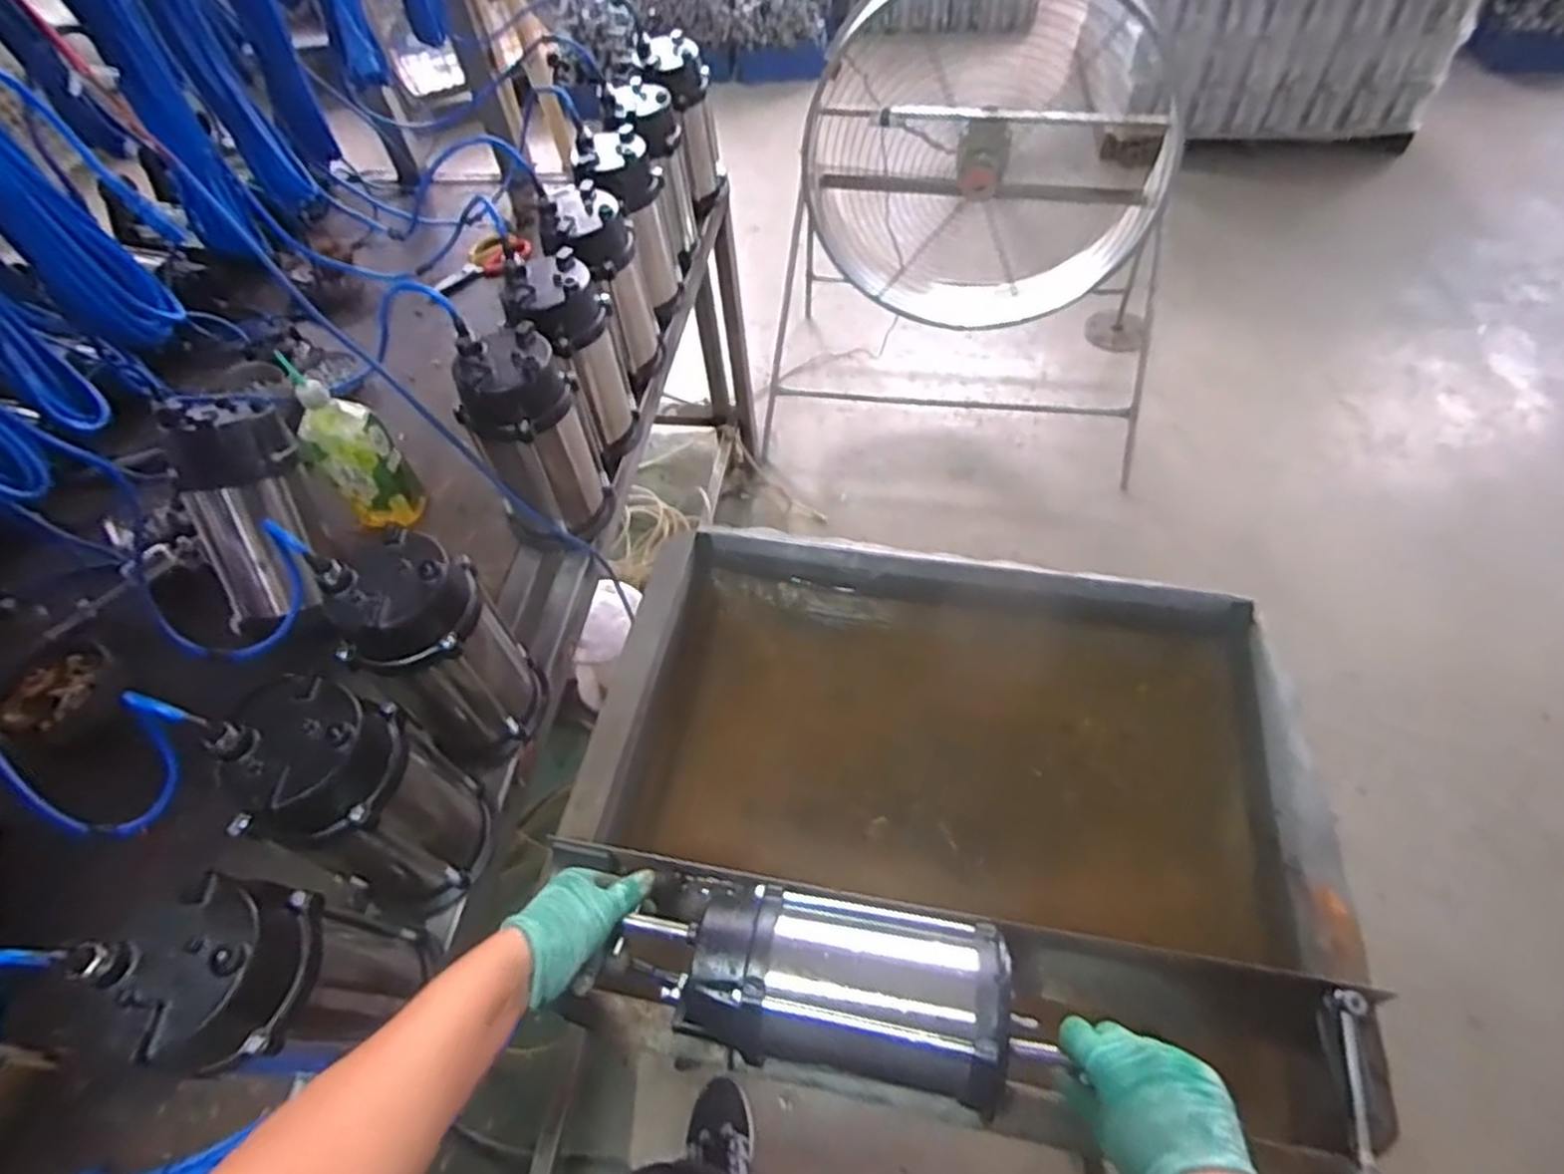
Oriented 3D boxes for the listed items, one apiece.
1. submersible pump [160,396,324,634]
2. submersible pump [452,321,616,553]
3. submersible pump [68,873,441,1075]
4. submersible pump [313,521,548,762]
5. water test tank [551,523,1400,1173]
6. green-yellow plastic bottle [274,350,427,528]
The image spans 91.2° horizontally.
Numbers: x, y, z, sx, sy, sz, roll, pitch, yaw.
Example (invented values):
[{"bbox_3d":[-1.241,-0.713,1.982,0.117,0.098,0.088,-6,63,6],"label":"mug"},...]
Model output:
[{"bbox_3d":[-0.608,-0.082,0.869,0.105,0.239,0.093,8,23,10],"label":"submersible pump"},{"bbox_3d":[-0.302,-0.167,0.956,0.139,0.276,0.123,-27,58,-13],"label":"submersible pump"},{"bbox_3d":[-0.388,0.310,0.604,0.102,0.249,0.120,-6,55,1],"label":"submersible pump"},{"bbox_3d":[-0.338,0.067,0.772,0.115,0.253,0.130,34,65,24],"label":"submersible pump"},{"bbox_3d":[0.179,0.240,0.899,0.754,0.253,0.571,8,57,11],"label":"water test tank"},{"bbox_3d":[-0.556,-0.172,1.000,0.097,0.228,0.092,-36,60,-18],"label":"green-yellow plastic bottle"}]

